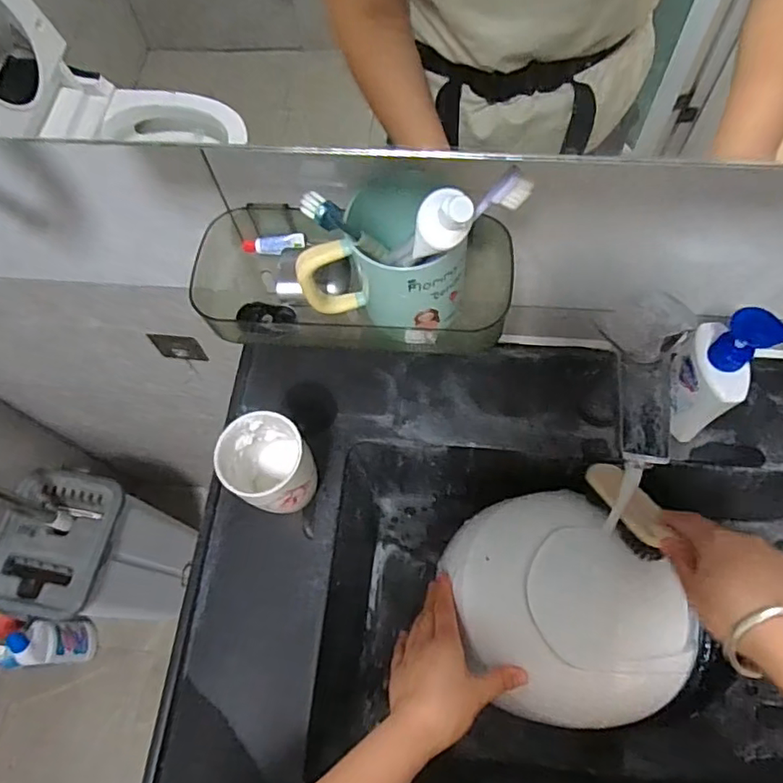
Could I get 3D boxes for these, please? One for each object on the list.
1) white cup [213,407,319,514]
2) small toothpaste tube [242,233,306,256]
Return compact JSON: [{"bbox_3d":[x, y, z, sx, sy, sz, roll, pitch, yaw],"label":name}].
[{"bbox_3d":[-0.107,0.071,0.512,0.072,0.098,0.071,-1,65,3],"label":"white cup"},{"bbox_3d":[-0.100,-0.125,0.482,0.054,0.012,0.010,-4,65,2],"label":"small toothpaste tube"}]

